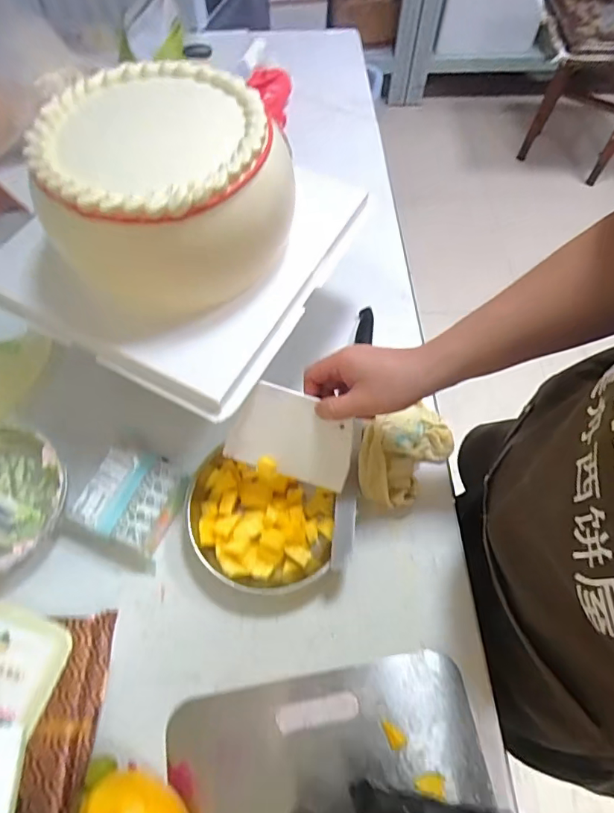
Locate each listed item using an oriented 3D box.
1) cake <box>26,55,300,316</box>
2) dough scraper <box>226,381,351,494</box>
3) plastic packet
[{"bbox_3d":[-0.137,-0.227,0.497,0.242,0.126,0.218,-17,64,-9],"label":"cake"},{"bbox_3d":[-0.015,0.031,0.508,0.129,0.007,0.094,19,108,6],"label":"dough scraper"},{"bbox_3d":[-0.202,0.102,0.552,0.109,0.034,0.101,19,64,9],"label":"plastic packet"}]

